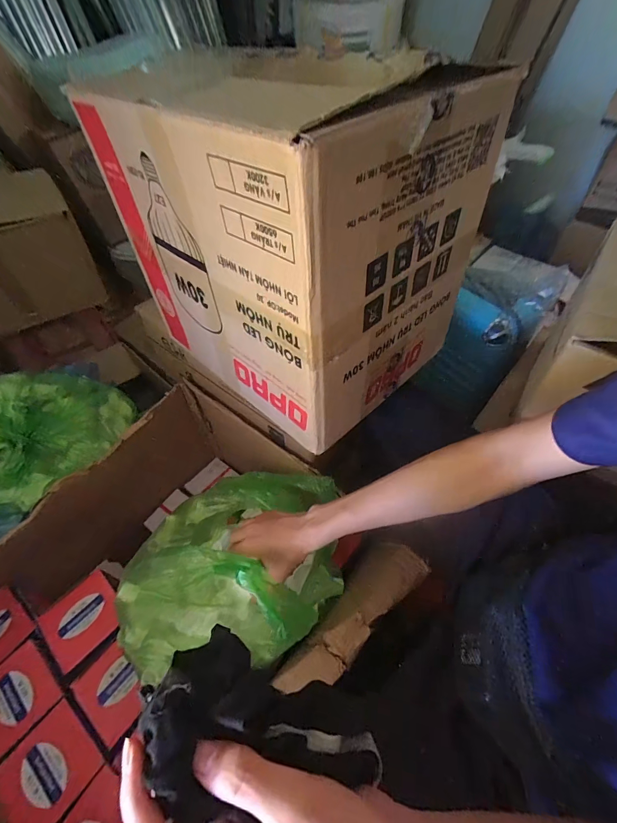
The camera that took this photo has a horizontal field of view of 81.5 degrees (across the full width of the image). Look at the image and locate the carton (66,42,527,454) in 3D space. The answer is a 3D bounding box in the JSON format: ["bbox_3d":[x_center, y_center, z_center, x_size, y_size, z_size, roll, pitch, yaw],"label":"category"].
[{"bbox_3d":[-0.014,-0.247,0.516,0.325,0.355,0.390,-37,58,-25],"label":"carton"}]

